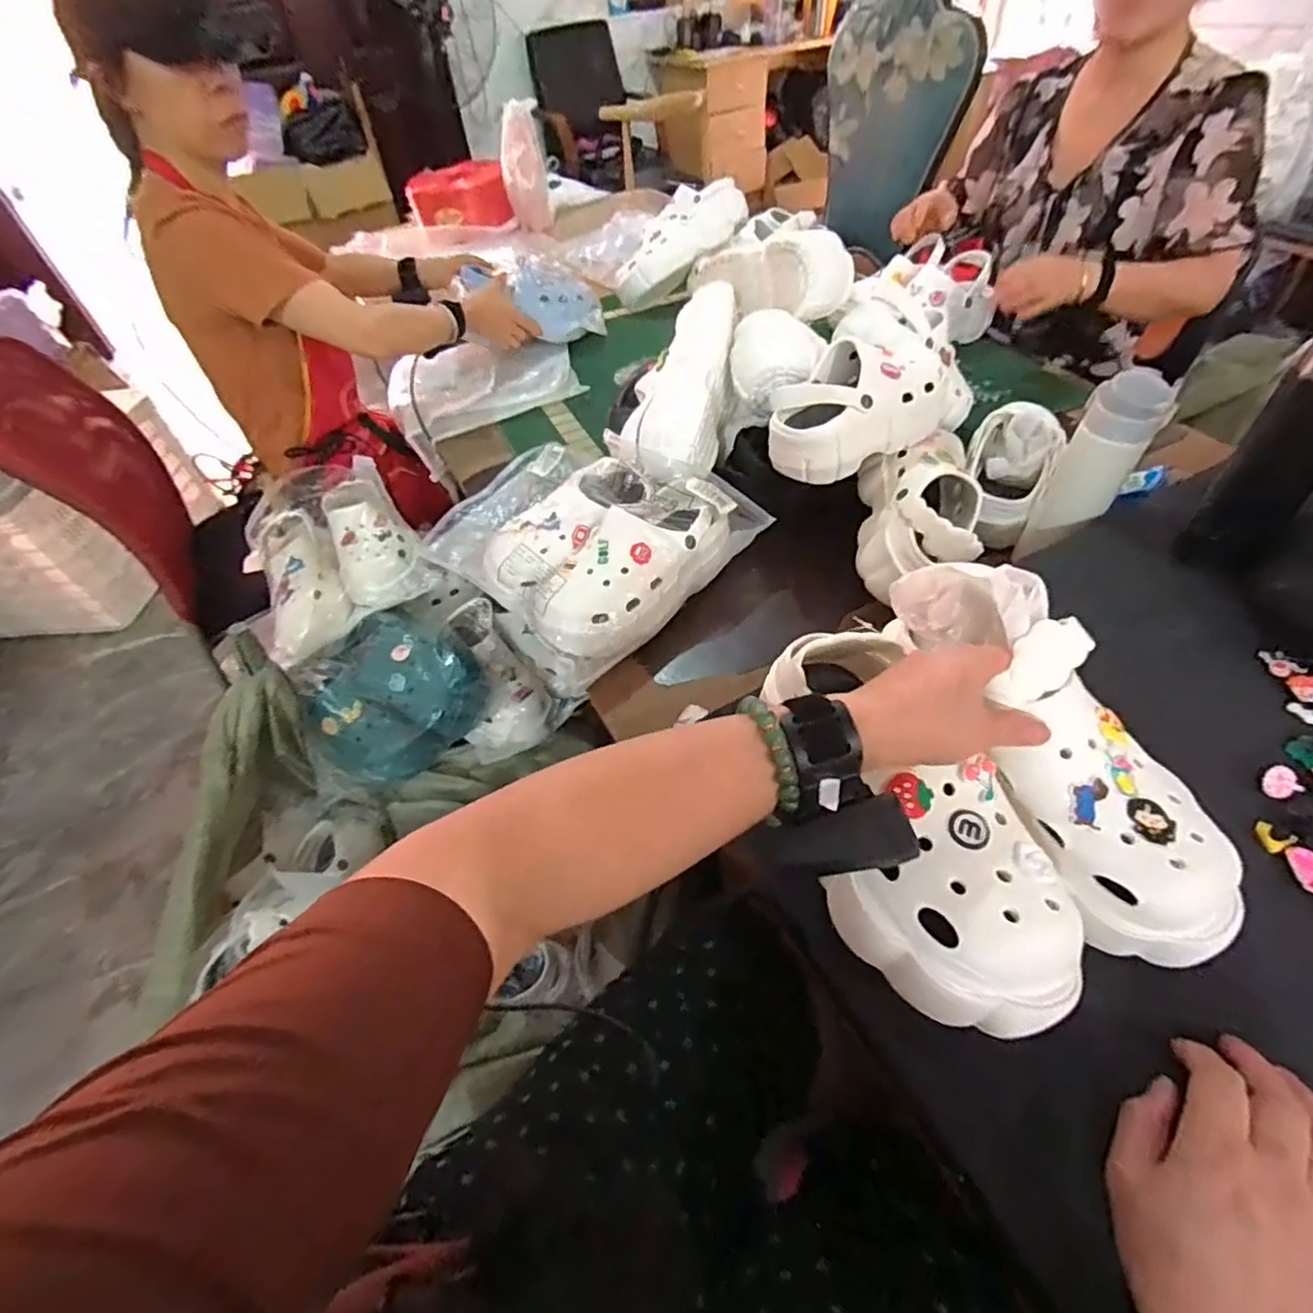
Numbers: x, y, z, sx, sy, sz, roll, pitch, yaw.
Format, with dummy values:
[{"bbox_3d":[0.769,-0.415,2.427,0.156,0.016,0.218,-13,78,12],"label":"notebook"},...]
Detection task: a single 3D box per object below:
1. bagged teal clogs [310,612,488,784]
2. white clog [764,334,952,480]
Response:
[{"bbox_3d":[-0.370,0.050,0.902,0.228,0.124,0.200,-28,52,-18],"label":"bagged teal clogs"},{"bbox_3d":[0.238,-0.297,0.745,0.228,0.092,0.114,-32,53,-21],"label":"white clog"}]

